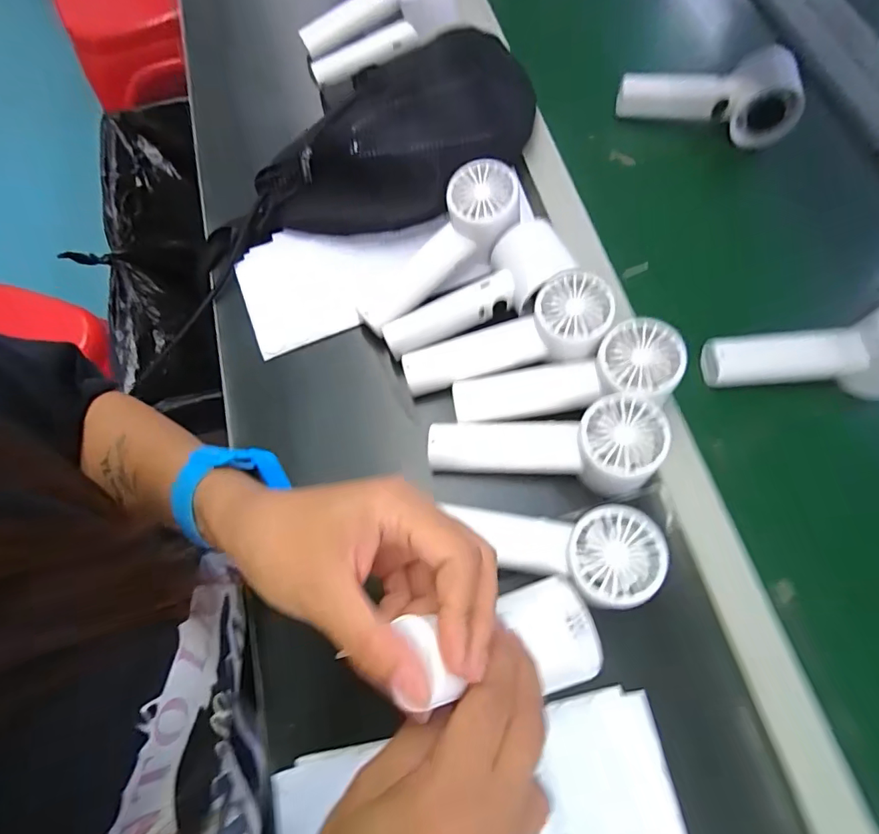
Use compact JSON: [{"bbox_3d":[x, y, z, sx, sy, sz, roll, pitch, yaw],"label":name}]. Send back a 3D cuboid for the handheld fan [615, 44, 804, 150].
[{"bbox_3d":[0.247,-0.301,0.453,0.159,0.059,0.056,13,70,5],"label":"handheld fan"}]

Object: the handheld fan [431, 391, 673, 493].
[{"bbox_3d":[0.073,0.027,0.342,0.156,0.059,0.057,-4,68,18],"label":"handheld fan"}]

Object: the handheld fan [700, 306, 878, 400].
[{"bbox_3d":[0.273,-0.046,0.358,0.150,0.053,0.053,-5,69,11],"label":"handheld fan"}]

